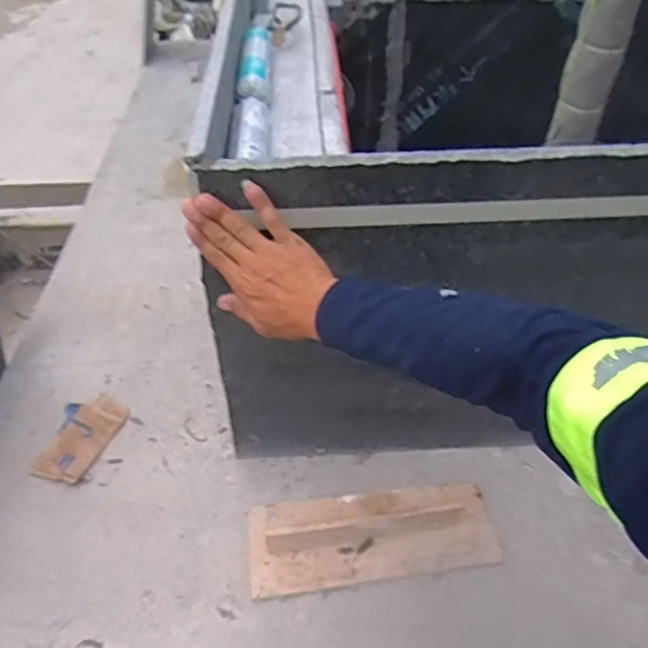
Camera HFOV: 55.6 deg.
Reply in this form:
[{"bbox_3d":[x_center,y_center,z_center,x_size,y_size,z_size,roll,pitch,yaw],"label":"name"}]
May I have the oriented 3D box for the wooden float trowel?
[{"bbox_3d":[0.067,0.276,0.825,0.330,0.047,0.126,-6,45,-6],"label":"wooden float trowel"}]

